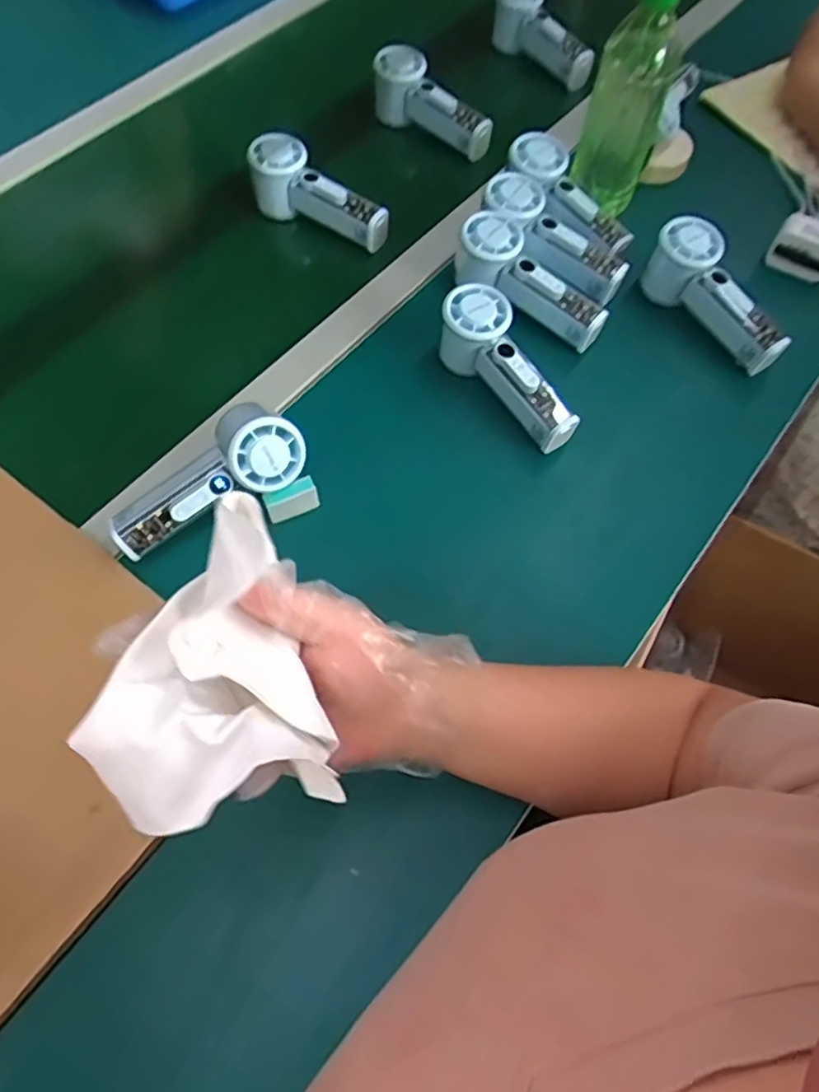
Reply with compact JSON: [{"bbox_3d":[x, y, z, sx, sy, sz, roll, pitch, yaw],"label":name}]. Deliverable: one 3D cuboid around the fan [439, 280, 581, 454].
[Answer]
[{"bbox_3d":[0.083,-0.150,0.570,0.052,0.066,0.158,-33,82,-15],"label":"fan"}]

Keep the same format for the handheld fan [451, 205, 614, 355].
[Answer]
[{"bbox_3d":[0.110,-0.241,0.612,0.155,0.061,0.051,40,69,1],"label":"handheld fan"}]

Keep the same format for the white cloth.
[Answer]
[{"bbox_3d":[-0.089,0.050,0.272,0.086,0.060,0.116,-16,64,-7],"label":"white cloth"}]

